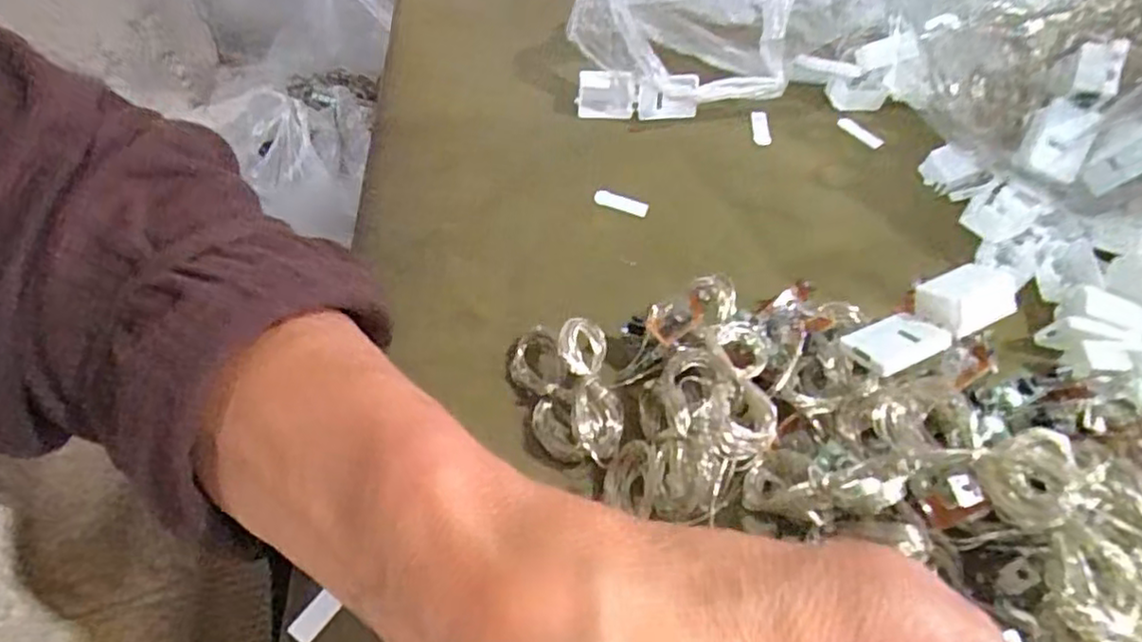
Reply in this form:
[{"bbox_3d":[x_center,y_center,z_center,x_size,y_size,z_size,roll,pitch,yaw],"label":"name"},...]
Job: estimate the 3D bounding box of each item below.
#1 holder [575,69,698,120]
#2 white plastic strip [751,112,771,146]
[{"bbox_3d":[0.030,-0.102,0.317,0.053,0.022,0.006,5,54,0],"label":"holder"},{"bbox_3d":[0.087,-0.088,0.321,0.008,0.004,0.019,0,65,0],"label":"white plastic strip"}]

